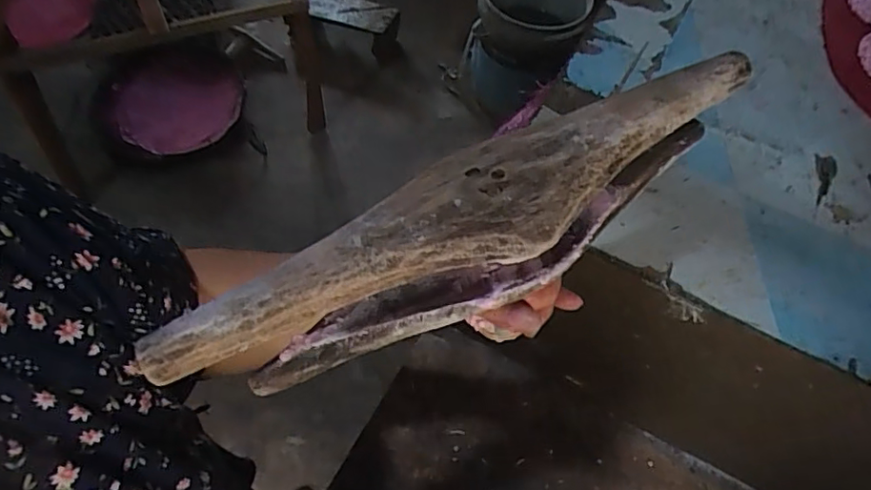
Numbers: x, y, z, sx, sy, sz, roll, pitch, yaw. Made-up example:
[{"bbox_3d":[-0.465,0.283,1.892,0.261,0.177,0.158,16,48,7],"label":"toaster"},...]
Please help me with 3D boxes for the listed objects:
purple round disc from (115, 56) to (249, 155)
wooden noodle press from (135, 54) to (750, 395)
[{"bbox_3d":[-0.750,-0.418,1.687,0.357,0.041,0.326,0,69,0],"label":"purple round disc"},{"bbox_3d":[0.024,-0.009,0.268,0.294,0.042,0.061,-28,66,-13],"label":"wooden noodle press"}]

